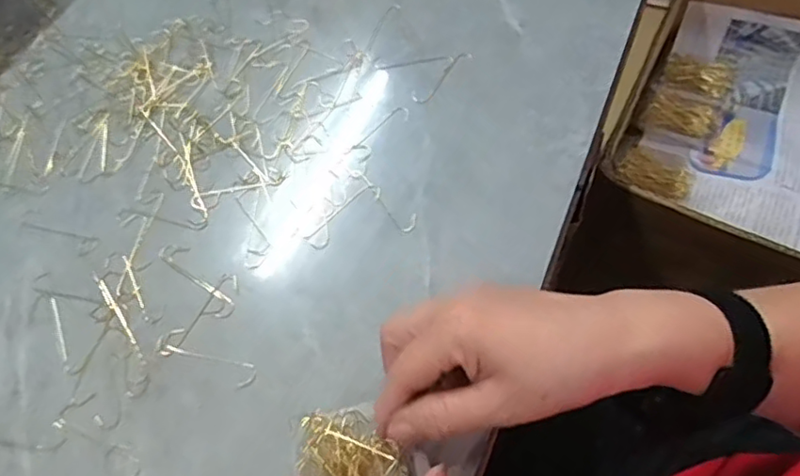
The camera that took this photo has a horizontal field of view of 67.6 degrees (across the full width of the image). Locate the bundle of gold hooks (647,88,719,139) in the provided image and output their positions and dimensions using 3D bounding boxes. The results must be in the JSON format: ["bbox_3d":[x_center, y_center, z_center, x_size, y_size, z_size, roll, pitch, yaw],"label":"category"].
[{"bbox_3d":[0.325,-0.143,0.685,0.073,0.010,0.060,24,64,16],"label":"bundle of gold hooks"}]

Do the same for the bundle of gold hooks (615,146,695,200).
[{"bbox_3d":[0.274,-0.070,0.643,0.074,0.012,0.058,32,66,20],"label":"bundle of gold hooks"}]

